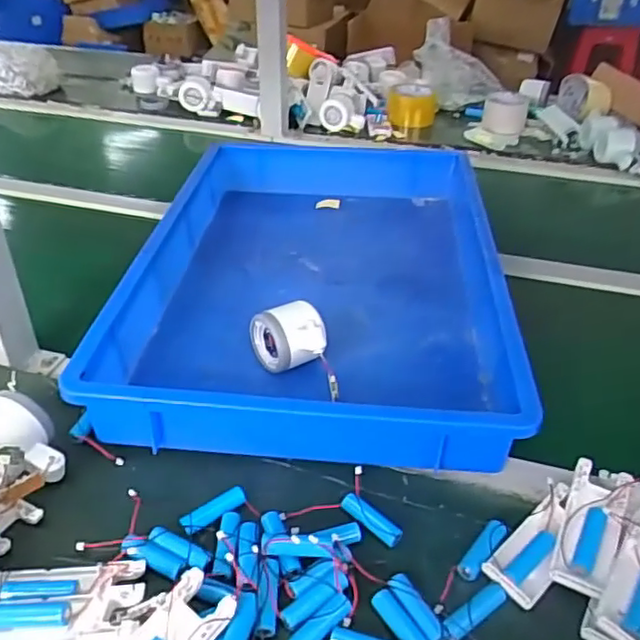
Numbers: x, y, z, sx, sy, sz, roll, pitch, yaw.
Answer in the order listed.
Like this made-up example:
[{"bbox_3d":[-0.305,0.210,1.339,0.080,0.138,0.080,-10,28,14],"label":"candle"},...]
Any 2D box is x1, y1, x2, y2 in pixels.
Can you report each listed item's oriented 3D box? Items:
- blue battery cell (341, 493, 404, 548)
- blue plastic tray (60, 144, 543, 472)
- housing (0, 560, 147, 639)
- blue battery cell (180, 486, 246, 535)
[{"bbox_3d":[0.039,0.150,0.478,0.015,0.011,0.052,-28,47,-34],"label":"blue battery cell"},{"bbox_3d":[0.005,-0.076,0.724,0.359,0.078,0.577,5,37,2],"label":"blue plastic tray"},{"bbox_3d":[-0.168,0.183,0.410,0.103,0.022,0.061,0,37,-4],"label":"housing"},{"bbox_3d":[-0.079,0.145,0.480,0.054,0.014,0.017,-27,46,-34],"label":"blue battery cell"}]

